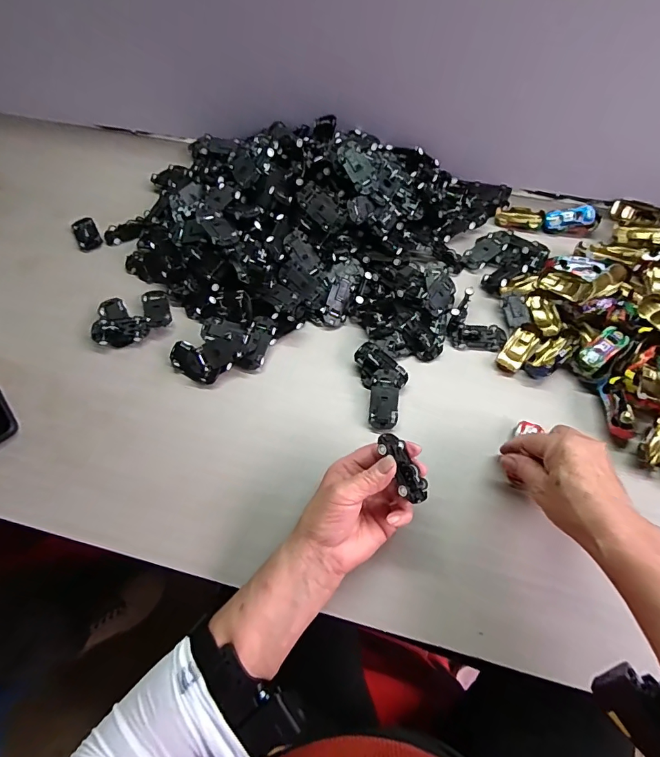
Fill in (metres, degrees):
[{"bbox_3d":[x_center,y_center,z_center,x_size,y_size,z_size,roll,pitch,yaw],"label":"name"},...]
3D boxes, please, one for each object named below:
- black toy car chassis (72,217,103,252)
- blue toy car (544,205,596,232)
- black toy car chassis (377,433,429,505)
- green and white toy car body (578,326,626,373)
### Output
[{"bbox_3d":[-0.340,-0.202,0.587,0.033,0.011,0.056,-27,64,-13],"label":"black toy car chassis"},{"bbox_3d":[0.324,-0.217,0.569,0.061,0.016,0.026,-3,62,0],"label":"blue toy car"},{"bbox_3d":[0.064,0.076,0.367,0.026,0.021,0.066,-21,62,-8],"label":"black toy car chassis"},{"bbox_3d":[0.299,-0.033,0.461,0.058,0.013,0.025,-37,67,-17],"label":"green and white toy car body"}]

